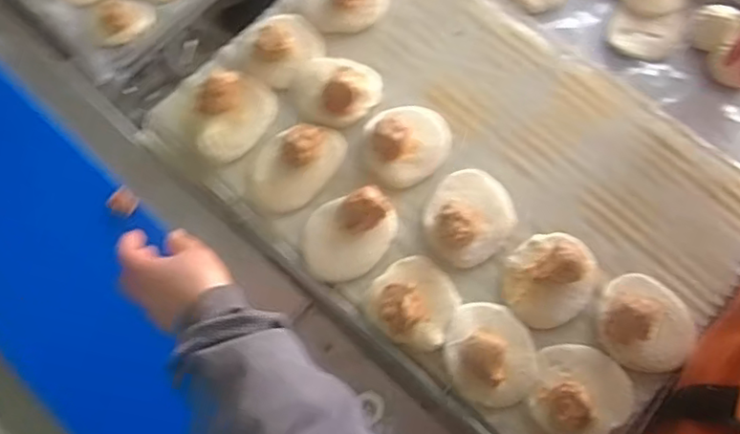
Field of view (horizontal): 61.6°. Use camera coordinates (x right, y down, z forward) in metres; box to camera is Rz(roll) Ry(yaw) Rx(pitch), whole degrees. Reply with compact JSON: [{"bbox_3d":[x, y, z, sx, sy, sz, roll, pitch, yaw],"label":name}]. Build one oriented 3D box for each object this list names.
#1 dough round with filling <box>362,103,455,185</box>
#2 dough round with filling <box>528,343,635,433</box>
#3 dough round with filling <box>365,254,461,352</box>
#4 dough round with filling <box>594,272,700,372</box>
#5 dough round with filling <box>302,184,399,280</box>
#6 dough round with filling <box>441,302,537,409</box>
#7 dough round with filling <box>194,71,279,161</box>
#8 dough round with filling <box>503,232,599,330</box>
[{"bbox_3d":[0.040,-0.086,0.676,0.096,0.044,0.089,-1,70,1],"label":"dough round with filling"},{"bbox_3d":[0.203,0.164,0.581,0.092,0.038,0.086,-1,70,1],"label":"dough round with filling"},{"bbox_3d":[0.044,0.081,0.618,0.085,0.036,0.086,-1,70,1],"label":"dough round with filling"},{"bbox_3d":[0.271,0.101,0.600,0.092,0.043,0.091,-1,70,1],"label":"dough round with filling"},{"bbox_3d":[-0.020,0.018,0.638,0.101,0.030,0.073,-29,72,-9],"label":"dough round with filling"},{"bbox_3d":[0.118,0.129,0.595,0.087,0.031,0.095,-1,70,1],"label":"dough round with filling"},{"bbox_3d":[-0.151,-0.117,0.696,0.095,0.028,0.089,-1,70,1],"label":"dough round with filling"},{"bbox_3d":[0.185,0.056,0.622,0.103,0.045,0.087,-33,73,-10],"label":"dough round with filling"}]

